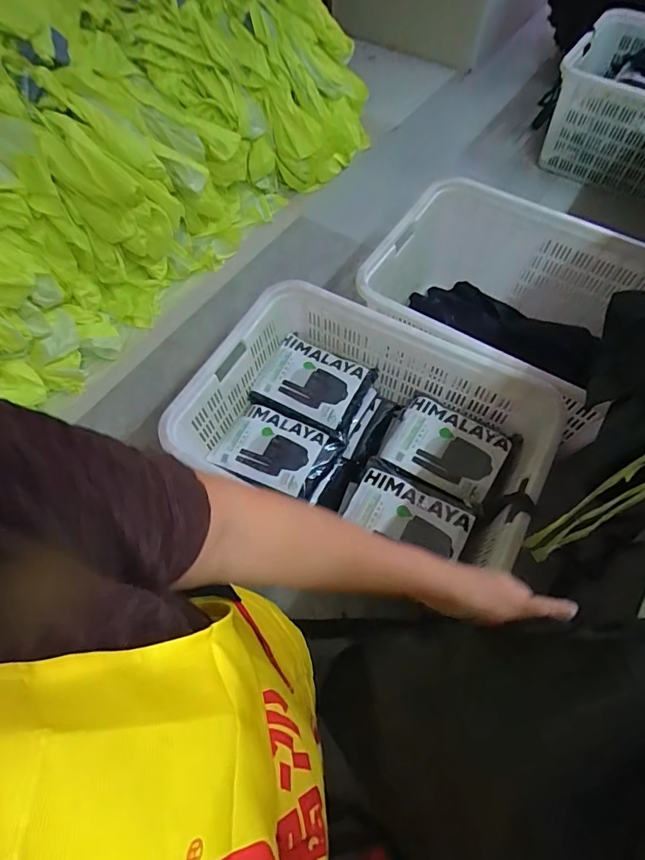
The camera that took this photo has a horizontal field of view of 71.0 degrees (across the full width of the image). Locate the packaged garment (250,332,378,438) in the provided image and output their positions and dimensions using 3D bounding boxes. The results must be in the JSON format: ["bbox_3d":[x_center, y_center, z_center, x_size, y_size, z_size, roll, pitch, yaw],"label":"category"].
[{"bbox_3d":[-0.025,-0.135,1.274,0.284,0.044,0.219,23,65,13],"label":"packaged garment"}]

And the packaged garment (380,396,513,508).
[{"bbox_3d":[0.317,0.040,1.170,0.280,0.054,0.212,31,68,16],"label":"packaged garment"}]

